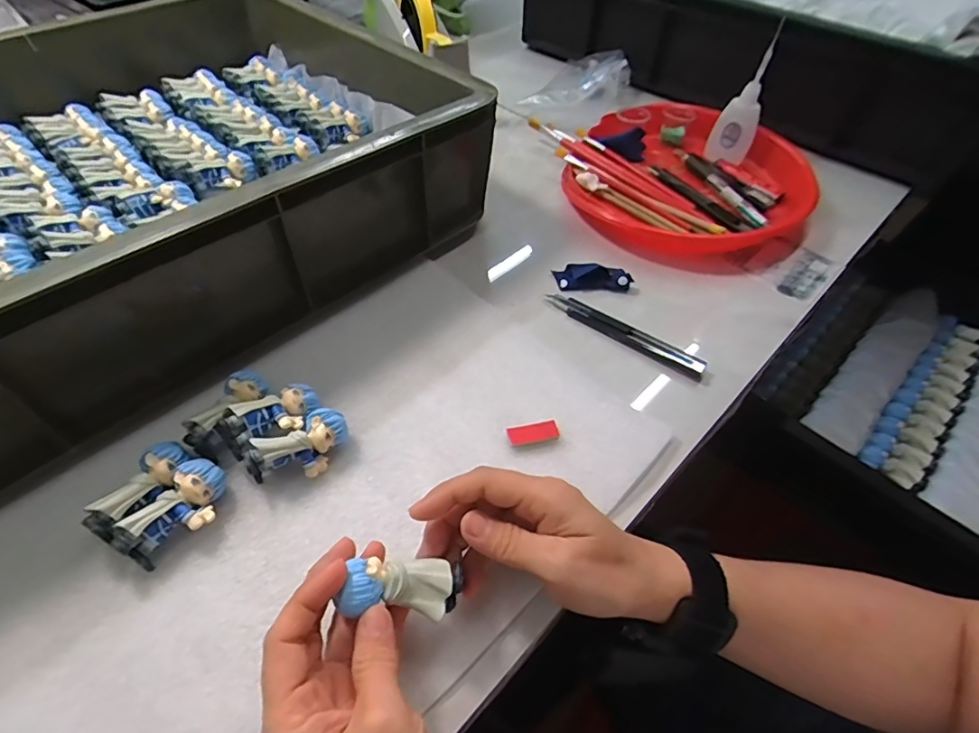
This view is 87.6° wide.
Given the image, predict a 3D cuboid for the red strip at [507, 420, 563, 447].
[{"bbox_3d":[0.031,0.045,0.349,0.036,0.004,0.015,-11,53,-10],"label":"red strip"}]

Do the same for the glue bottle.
[{"bbox_3d":[0.272,-0.277,0.531,0.045,0.129,0.034,23,35,11],"label":"glue bottle"}]

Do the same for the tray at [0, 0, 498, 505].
[{"bbox_3d":[-0.354,-0.157,0.411,0.445,0.113,0.605,38,60,25],"label":"tray"}]

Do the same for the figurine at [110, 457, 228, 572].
[{"bbox_3d":[-0.180,0.086,0.298,0.032,0.027,0.062,21,54,14],"label":"figurine"}]

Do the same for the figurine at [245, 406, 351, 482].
[{"bbox_3d":[-0.119,0.054,0.325,0.062,0.030,0.029,-34,60,-25],"label":"figurine"}]

